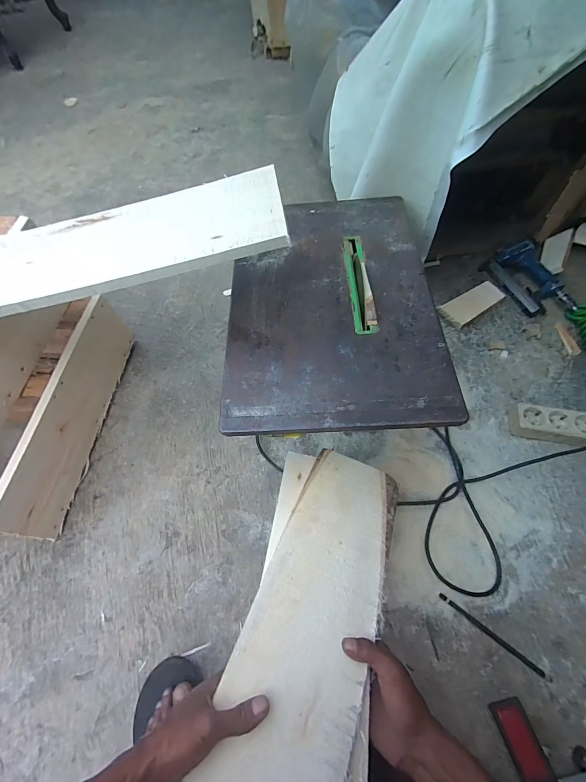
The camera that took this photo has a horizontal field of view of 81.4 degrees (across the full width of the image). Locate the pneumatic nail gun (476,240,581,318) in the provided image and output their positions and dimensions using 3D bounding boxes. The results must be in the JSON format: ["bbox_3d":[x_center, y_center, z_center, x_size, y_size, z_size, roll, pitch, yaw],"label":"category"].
[{"bbox_3d":[0.584,-0.271,0.827,0.125,0.045,0.219,-20,63,-9],"label":"pneumatic nail gun"}]

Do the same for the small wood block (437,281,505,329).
[{"bbox_3d":[0.435,-0.211,0.830,0.150,0.029,0.076,-27,65,-11],"label":"small wood block"}]

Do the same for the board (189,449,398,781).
[{"bbox_3d":[0.026,0.282,0.420,0.148,0.012,0.454,18,51,11],"label":"board"}]

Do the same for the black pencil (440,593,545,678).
[{"bbox_3d":[0.303,0.373,0.525,0.161,0.010,0.009,35,69,18],"label":"black pencil"}]

